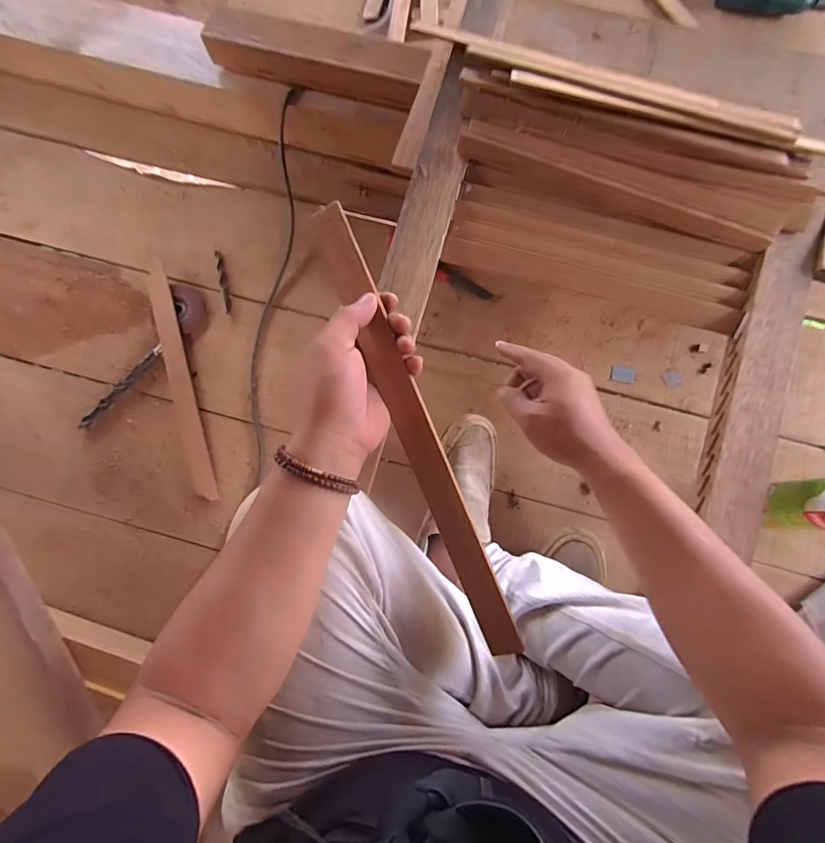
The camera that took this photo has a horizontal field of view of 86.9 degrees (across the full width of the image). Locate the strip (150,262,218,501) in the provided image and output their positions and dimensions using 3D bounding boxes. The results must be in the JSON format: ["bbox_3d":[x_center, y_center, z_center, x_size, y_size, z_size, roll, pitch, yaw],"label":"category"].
[{"bbox_3d":[-0.359,-0.063,0.675,0.034,0.006,0.375,-15,81,-11],"label":"strip"}]

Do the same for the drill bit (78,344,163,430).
[{"bbox_3d":[-0.449,-0.055,0.672,0.017,0.013,0.165,40,83,8],"label":"drill bit"}]

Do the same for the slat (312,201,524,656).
[{"bbox_3d":[0.004,0.015,0.356,0.035,0.005,0.385,-21,95,20],"label":"slat"}]

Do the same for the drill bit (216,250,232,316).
[{"bbox_3d":[-0.308,-0.229,0.713,0.013,0.006,0.115,-14,78,-4],"label":"drill bit"}]

